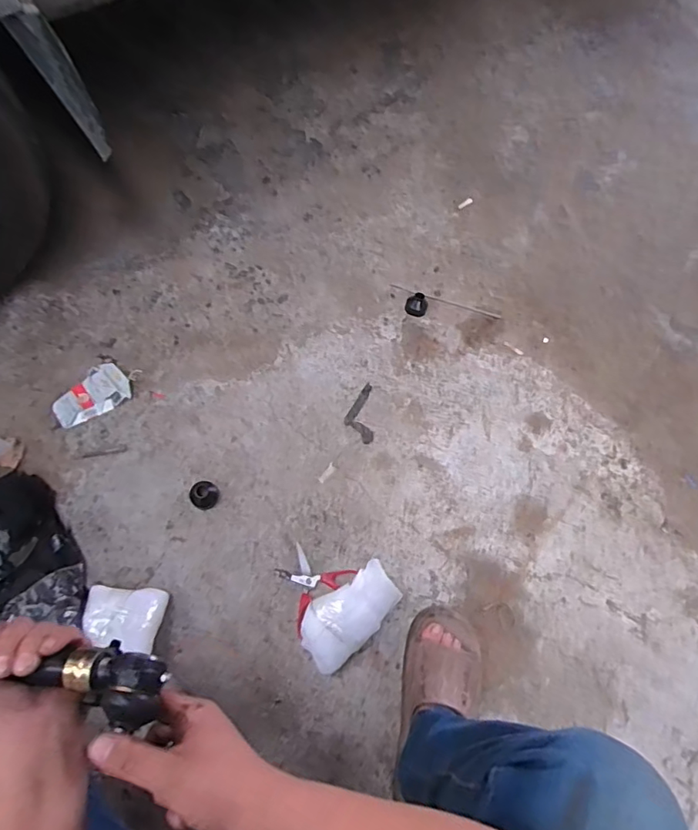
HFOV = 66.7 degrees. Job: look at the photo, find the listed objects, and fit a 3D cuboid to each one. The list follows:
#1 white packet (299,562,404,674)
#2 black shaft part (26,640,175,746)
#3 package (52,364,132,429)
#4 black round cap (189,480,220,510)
[{"bbox_3d":[-0.001,0.297,0.787,0.154,0.087,0.088,-36,74,-18],"label":"white packet"},{"bbox_3d":[-0.342,0.229,0.454,0.417,0.061,0.070,-4,66,14],"label":"black shaft part"},{"bbox_3d":[-0.438,-0.033,0.901,0.123,0.025,0.073,-34,73,-18],"label":"package"},{"bbox_3d":[-0.238,0.126,0.861,0.045,0.039,0.044,2,66,-4],"label":"black round cap"}]

